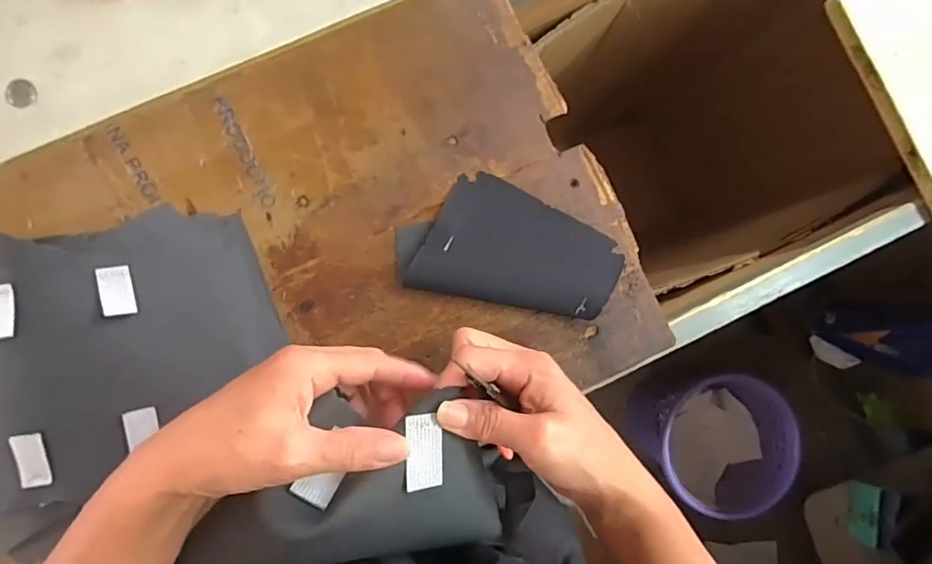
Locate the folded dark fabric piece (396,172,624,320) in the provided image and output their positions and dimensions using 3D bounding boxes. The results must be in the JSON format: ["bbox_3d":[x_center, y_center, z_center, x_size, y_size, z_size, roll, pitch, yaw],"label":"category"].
[{"bbox_3d":[0.041,-0.035,0.452,0.193,0.017,0.109,10,88,-4],"label":"folded dark fabric piece"}]

